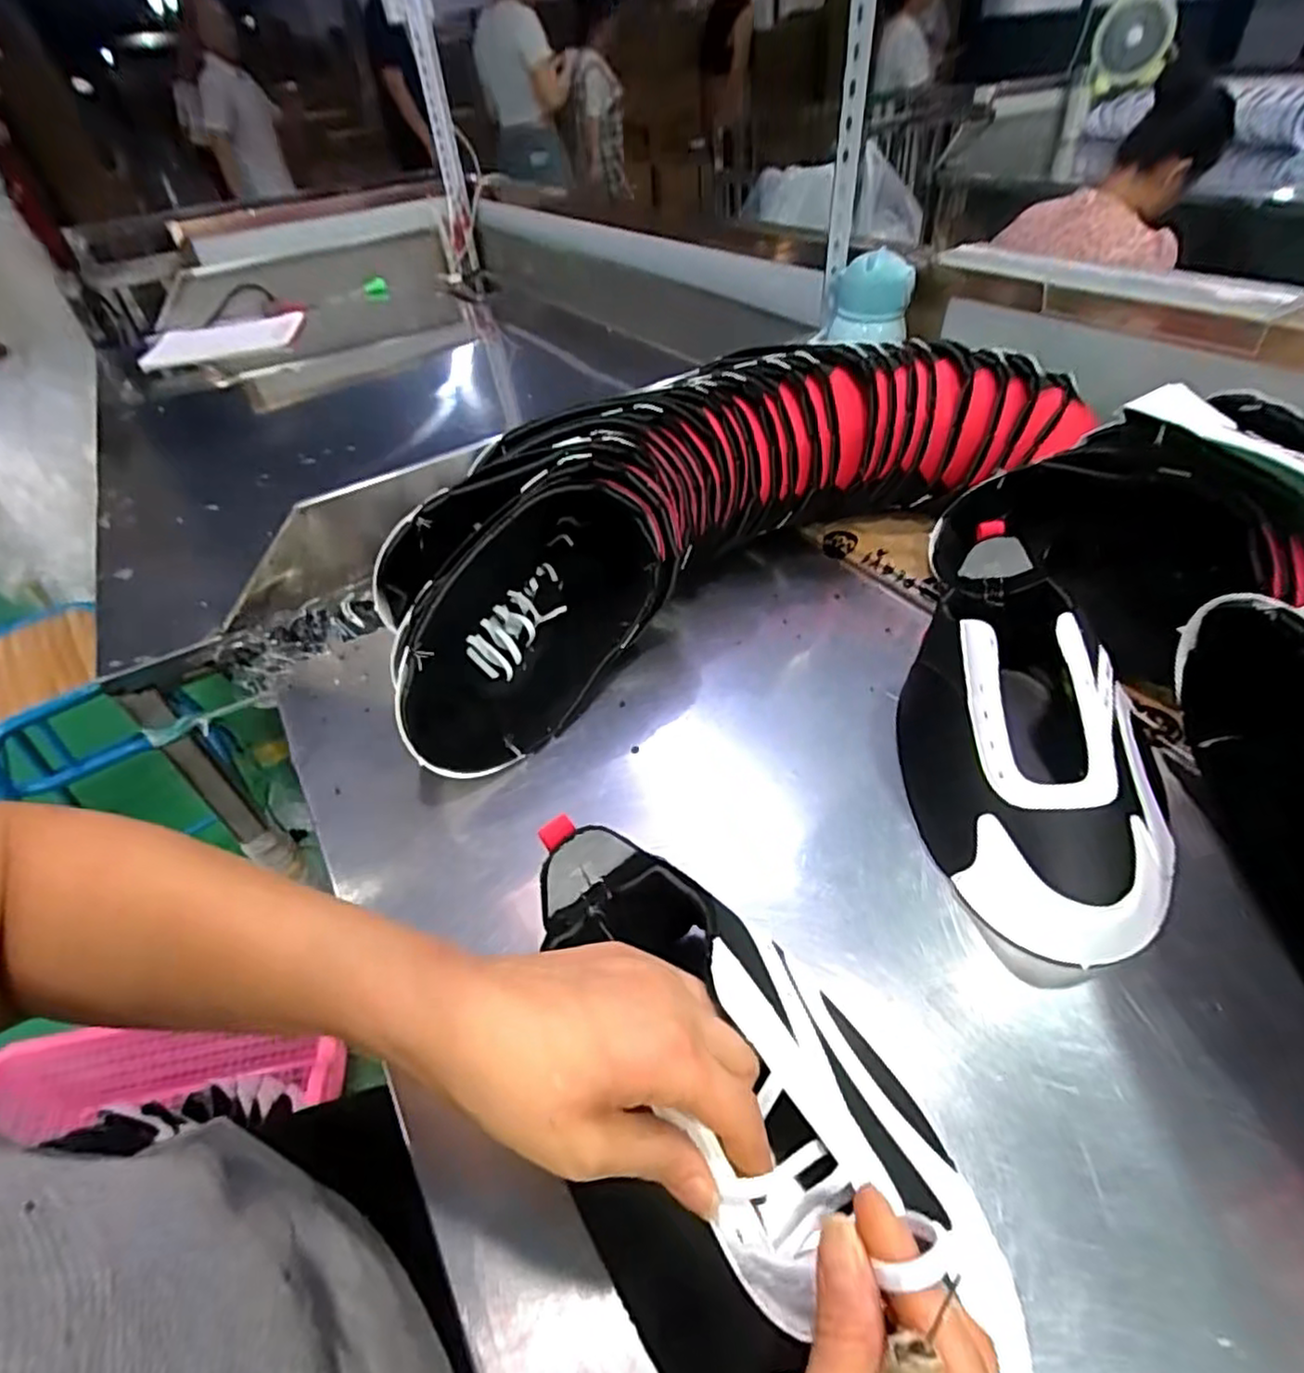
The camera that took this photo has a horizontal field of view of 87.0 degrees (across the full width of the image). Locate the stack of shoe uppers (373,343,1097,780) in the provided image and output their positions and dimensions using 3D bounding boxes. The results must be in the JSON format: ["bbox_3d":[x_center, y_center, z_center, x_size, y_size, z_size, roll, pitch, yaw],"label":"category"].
[{"bbox_3d":[0.060,-0.140,0.564,0.574,0.154,0.203,-24,45,-17],"label":"stack of shoe uppers"}]

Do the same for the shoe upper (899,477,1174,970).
[{"bbox_3d":[0.224,0.023,0.416,0.125,0.088,0.259,0,43,8],"label":"shoe upper"}]

